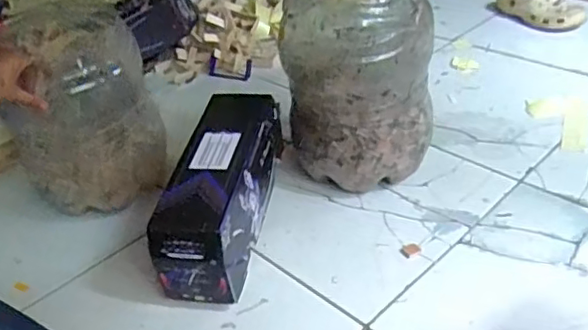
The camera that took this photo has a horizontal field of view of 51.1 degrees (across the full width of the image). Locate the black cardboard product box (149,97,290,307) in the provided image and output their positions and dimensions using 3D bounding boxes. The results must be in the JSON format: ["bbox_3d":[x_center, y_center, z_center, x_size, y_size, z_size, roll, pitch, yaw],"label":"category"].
[{"bbox_3d":[-0.106,0.044,0.931,0.105,0.181,0.324,2,36,14],"label":"black cardboard product box"}]

